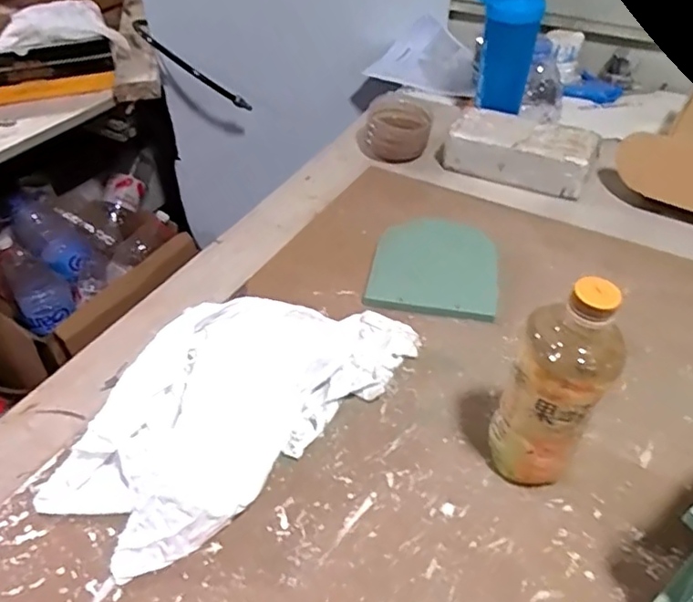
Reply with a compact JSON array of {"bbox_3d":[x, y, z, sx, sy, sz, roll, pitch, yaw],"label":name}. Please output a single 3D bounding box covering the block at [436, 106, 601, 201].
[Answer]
[{"bbox_3d":[0.256,-0.222,0.878,0.216,0.069,0.102,23,46,22],"label":"block"}]

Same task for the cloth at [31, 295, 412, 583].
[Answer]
[{"bbox_3d":[-0.103,0.082,0.552,0.187,0.052,0.341,32,50,30],"label":"cloth"}]

